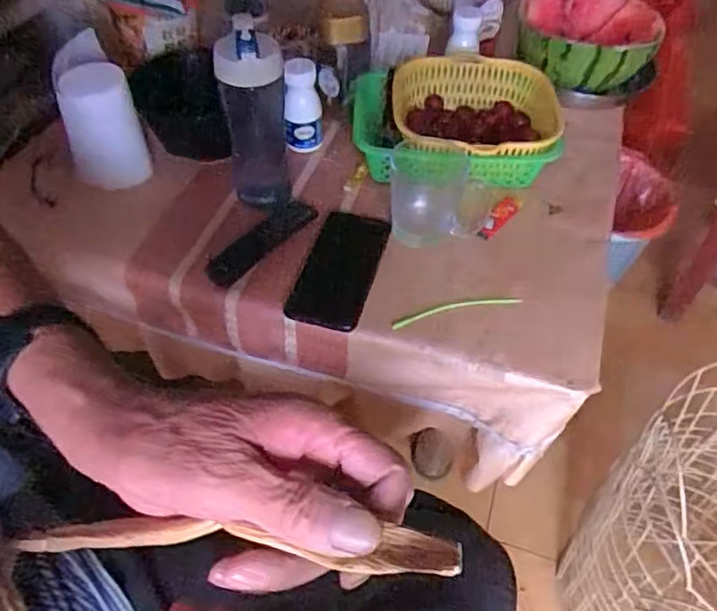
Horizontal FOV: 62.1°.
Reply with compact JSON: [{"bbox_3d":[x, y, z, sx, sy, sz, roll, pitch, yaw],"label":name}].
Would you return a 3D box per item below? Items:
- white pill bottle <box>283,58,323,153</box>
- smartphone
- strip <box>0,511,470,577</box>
[{"bbox_3d":[-0.070,-0.248,0.742,0.046,0.105,0.037,1,53,0],"label":"white pill bottle"},{"bbox_3d":[-0.020,-0.042,0.651,0.078,0.007,0.163,13,54,9],"label":"smartphone"},{"bbox_3d":[-0.076,0.107,0.272,0.254,0.014,0.022,-7,48,28],"label":"strip"}]

